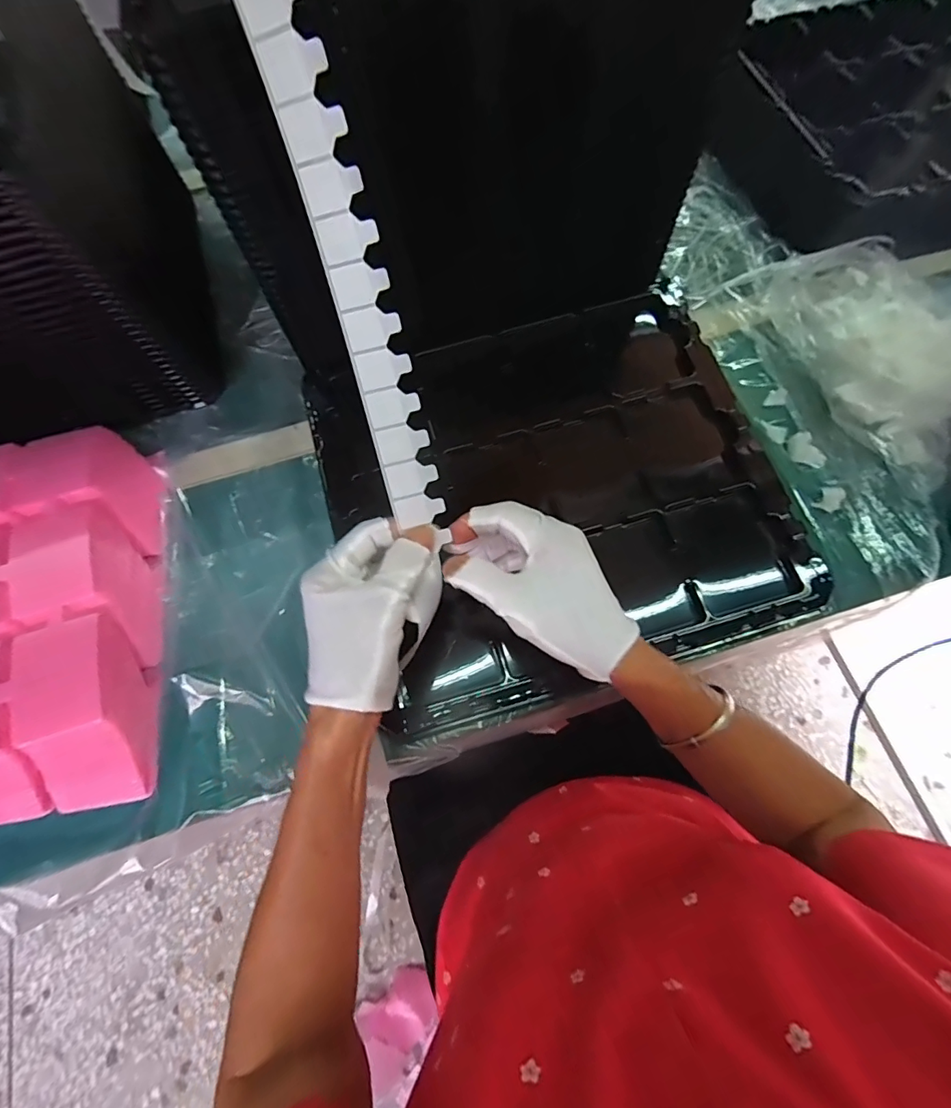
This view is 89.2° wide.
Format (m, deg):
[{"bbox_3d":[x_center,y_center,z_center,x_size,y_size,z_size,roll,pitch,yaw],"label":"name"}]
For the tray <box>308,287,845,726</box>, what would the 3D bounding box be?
[{"bbox_3d":[0.060,-0.064,0.415,0.367,0.034,0.323,-16,71,-4],"label":"tray"}]

